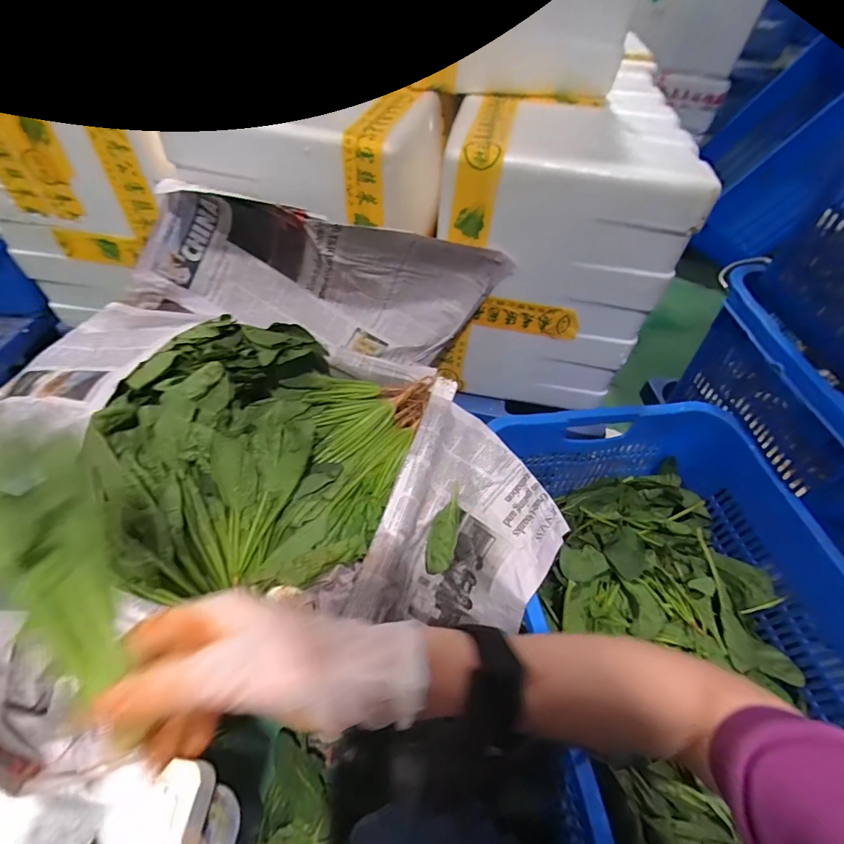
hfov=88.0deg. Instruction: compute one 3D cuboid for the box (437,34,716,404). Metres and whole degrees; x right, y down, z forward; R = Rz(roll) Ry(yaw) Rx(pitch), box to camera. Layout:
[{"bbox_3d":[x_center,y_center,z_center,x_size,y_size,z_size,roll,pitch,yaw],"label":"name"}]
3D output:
[{"bbox_3d":[0.217,-0.297,0.799,0.346,0.421,0.336,7,50,1],"label":"box"}]

